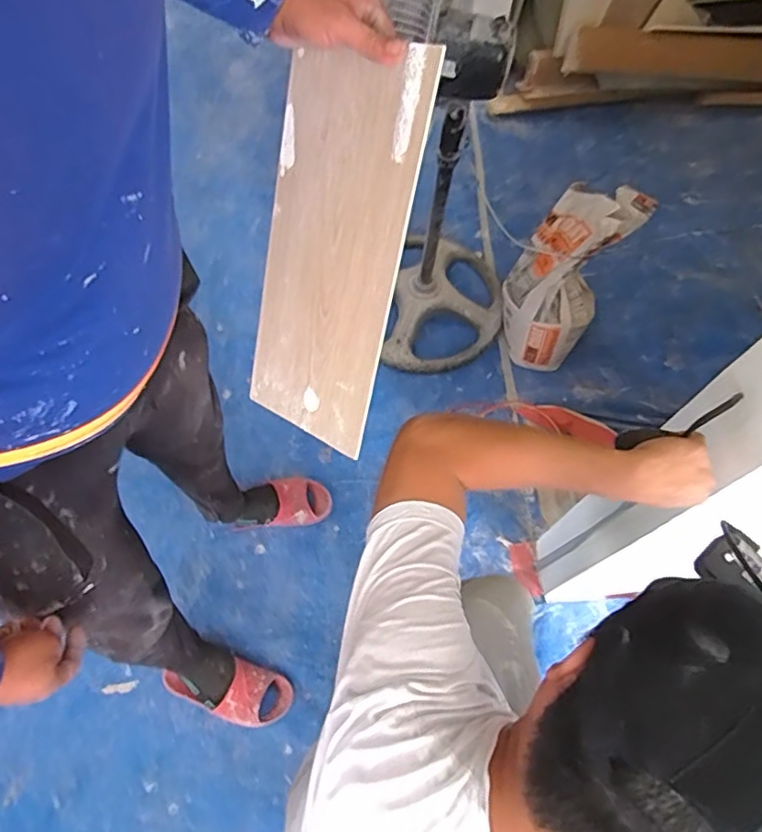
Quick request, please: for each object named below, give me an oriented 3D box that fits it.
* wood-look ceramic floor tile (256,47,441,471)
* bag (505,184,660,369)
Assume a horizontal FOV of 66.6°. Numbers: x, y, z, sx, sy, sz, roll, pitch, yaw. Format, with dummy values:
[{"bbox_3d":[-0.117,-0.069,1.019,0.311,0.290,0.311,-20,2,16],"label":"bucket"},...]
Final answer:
[{"bbox_3d":[-0.058,-0.162,0.609,0.177,0.381,0.006,27,27,31],"label":"wood-look ceramic floor tile"},{"bbox_3d":[0.445,-0.340,1.454,0.244,0.470,0.216,24,64,10],"label":"bag"}]

